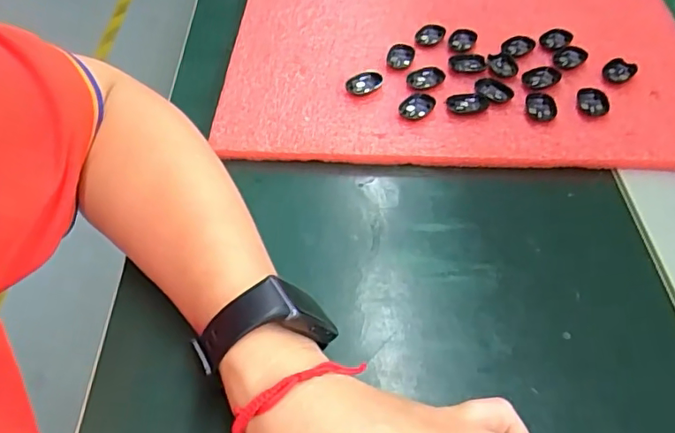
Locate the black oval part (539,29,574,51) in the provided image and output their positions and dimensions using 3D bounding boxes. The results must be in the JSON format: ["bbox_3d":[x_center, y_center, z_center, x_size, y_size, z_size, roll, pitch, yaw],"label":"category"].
[{"bbox_3d":[0.168,-0.136,0.422,0.026,0.004,0.019,-30,57,-21],"label":"black oval part"}]

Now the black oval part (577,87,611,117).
[{"bbox_3d":[0.175,-0.079,0.377,0.021,0.004,0.024,15,54,13],"label":"black oval part"}]

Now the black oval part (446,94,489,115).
[{"bbox_3d":[0.090,-0.078,0.378,0.029,0.004,0.016,-4,52,-2],"label":"black oval part"}]

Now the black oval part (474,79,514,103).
[{"bbox_3d":[0.110,-0.089,0.386,0.026,0.004,0.020,29,58,22],"label":"black oval part"}]

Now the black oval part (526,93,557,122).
[{"bbox_3d":[0.139,-0.076,0.375,0.019,0.004,0.027,3,52,4],"label":"black oval part"}]

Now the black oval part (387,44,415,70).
[{"bbox_3d":[0.047,-0.121,0.409,0.018,0.005,0.025,13,53,11],"label":"black oval part"}]

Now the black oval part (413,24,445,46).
[{"bbox_3d":[0.072,-0.141,0.429,0.018,0.006,0.024,31,59,23],"label":"black oval part"}]

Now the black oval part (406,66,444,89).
[{"bbox_3d":[0.063,-0.100,0.395,0.026,0.004,0.020,2,52,3],"label":"black oval part"}]

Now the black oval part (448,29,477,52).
[{"bbox_3d":[0.096,-0.135,0.422,0.020,0.004,0.025,12,53,11],"label":"black oval part"}]

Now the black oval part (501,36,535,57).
[{"bbox_3d":[0.137,-0.129,0.417,0.029,0.004,0.016,-33,58,-22],"label":"black oval part"}]

